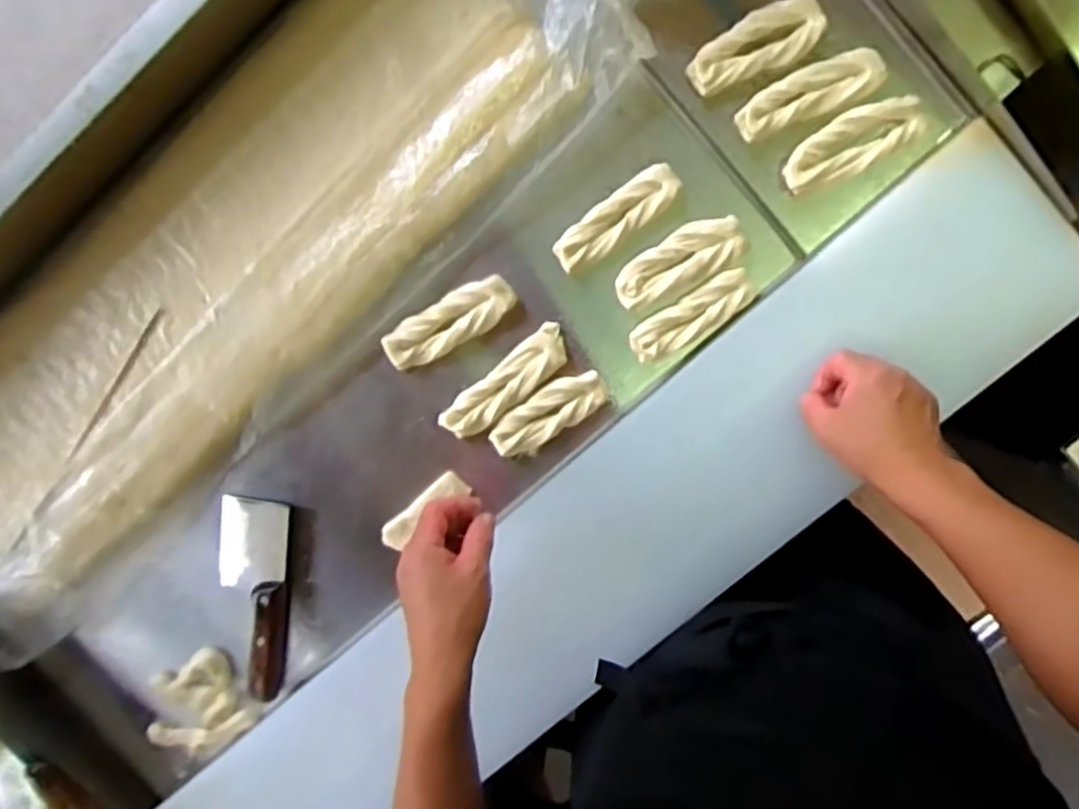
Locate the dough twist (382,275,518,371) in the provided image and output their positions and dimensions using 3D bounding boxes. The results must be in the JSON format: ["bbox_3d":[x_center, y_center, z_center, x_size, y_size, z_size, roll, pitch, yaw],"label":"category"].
[{"bbox_3d":[-0.081,-0.075,0.683,0.126,0.031,0.045,-30,93,8],"label":"dough twist"}]

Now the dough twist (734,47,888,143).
[{"bbox_3d":[0.229,-0.267,0.639,0.127,0.030,0.043,-20,96,1],"label":"dough twist"}]

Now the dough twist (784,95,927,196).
[{"bbox_3d":[0.265,-0.222,0.633,0.120,0.018,0.048,-27,94,8],"label":"dough twist"}]

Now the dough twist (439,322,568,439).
[{"bbox_3d":[-0.030,-0.019,0.690,0.136,0.030,0.040,-41,92,9],"label":"dough twist"}]

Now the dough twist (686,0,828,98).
[{"bbox_3d":[0.181,-0.306,0.635,0.114,0.033,0.047,-23,96,2],"label":"dough twist"}]

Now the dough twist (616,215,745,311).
[{"bbox_3d":[0.123,-0.125,0.658,0.114,0.024,0.051,-32,93,8],"label":"dough twist"}]

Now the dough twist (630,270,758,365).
[{"bbox_3d":[0.136,-0.078,0.668,0.115,0.030,0.040,-34,96,3],"label":"dough twist"}]

